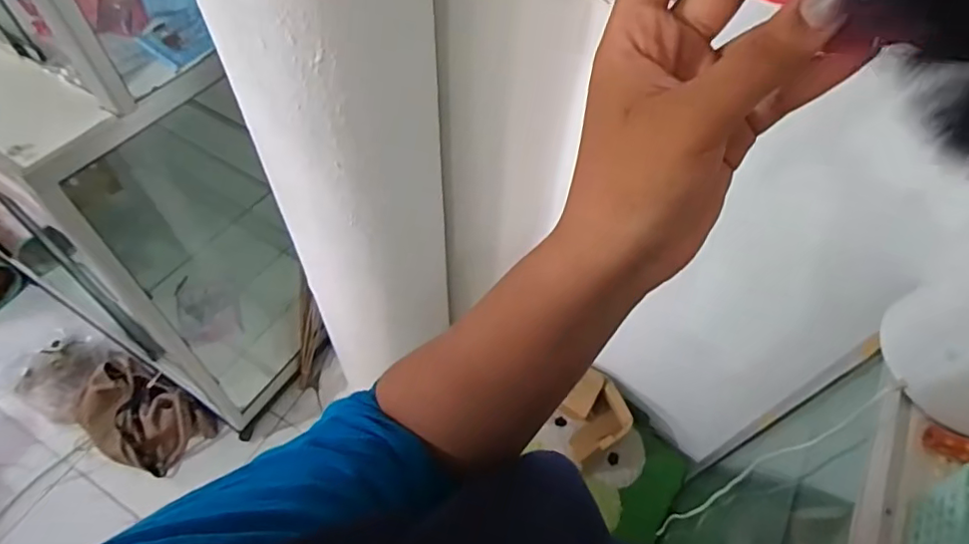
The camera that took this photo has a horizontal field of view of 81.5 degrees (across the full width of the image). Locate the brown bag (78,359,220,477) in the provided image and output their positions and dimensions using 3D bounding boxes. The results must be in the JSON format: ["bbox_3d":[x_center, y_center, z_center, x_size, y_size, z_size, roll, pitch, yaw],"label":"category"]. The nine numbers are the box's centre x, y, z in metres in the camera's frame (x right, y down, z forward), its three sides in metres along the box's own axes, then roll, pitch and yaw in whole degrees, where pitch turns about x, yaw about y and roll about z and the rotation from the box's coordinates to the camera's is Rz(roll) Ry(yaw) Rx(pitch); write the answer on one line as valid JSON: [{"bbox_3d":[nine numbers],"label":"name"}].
[{"bbox_3d":[-0.911,0.396,1.497,0.348,0.173,0.216,27,59,15],"label":"brown bag"}]

